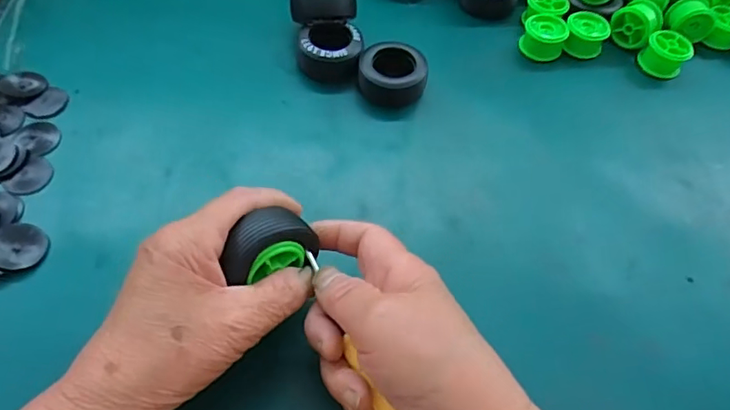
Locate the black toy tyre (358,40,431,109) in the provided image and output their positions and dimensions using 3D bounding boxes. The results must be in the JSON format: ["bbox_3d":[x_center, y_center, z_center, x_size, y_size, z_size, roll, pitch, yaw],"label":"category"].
[{"bbox_3d":[0.020,-0.095,0.387,0.047,0.024,0.042,-1,55,-6],"label":"black toy tyre"}]

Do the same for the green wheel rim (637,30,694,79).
[{"bbox_3d":[0.239,-0.119,0.428,0.027,0.027,0.031,-34,64,-25],"label":"green wheel rim"}]

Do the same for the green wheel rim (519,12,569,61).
[{"bbox_3d":[0.142,-0.133,0.427,0.033,0.026,0.028,22,56,10],"label":"green wheel rim"}]

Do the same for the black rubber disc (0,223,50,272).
[{"bbox_3d":[-0.192,0.023,0.297,0.029,0.004,0.028,12,56,-18],"label":"black rubber disc"}]

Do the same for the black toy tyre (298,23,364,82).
[{"bbox_3d":[-0.026,-0.114,0.397,0.045,0.023,0.039,-6,56,-9],"label":"black toy tyre"}]

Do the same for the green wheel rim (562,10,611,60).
[{"bbox_3d":[0.178,-0.136,0.434,0.033,0.026,0.030,2,55,-4],"label":"green wheel rim"}]

